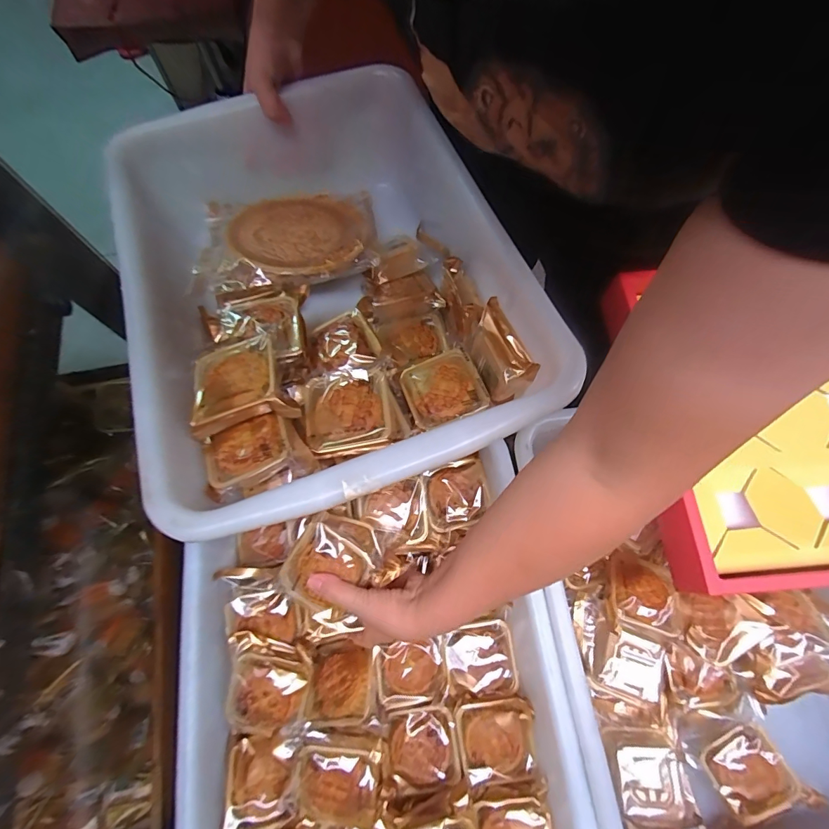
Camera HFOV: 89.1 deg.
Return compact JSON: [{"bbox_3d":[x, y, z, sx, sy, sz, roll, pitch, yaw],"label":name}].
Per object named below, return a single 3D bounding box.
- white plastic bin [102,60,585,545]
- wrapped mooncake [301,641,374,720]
[{"bbox_3d":[-0.104,-0.148,0.468,0.359,0.133,0.505,-19,70,-7],"label":"white plastic bin"},{"bbox_3d":[-0.076,0.290,0.457,0.072,0.034,0.076,-13,46,22],"label":"wrapped mooncake"}]

